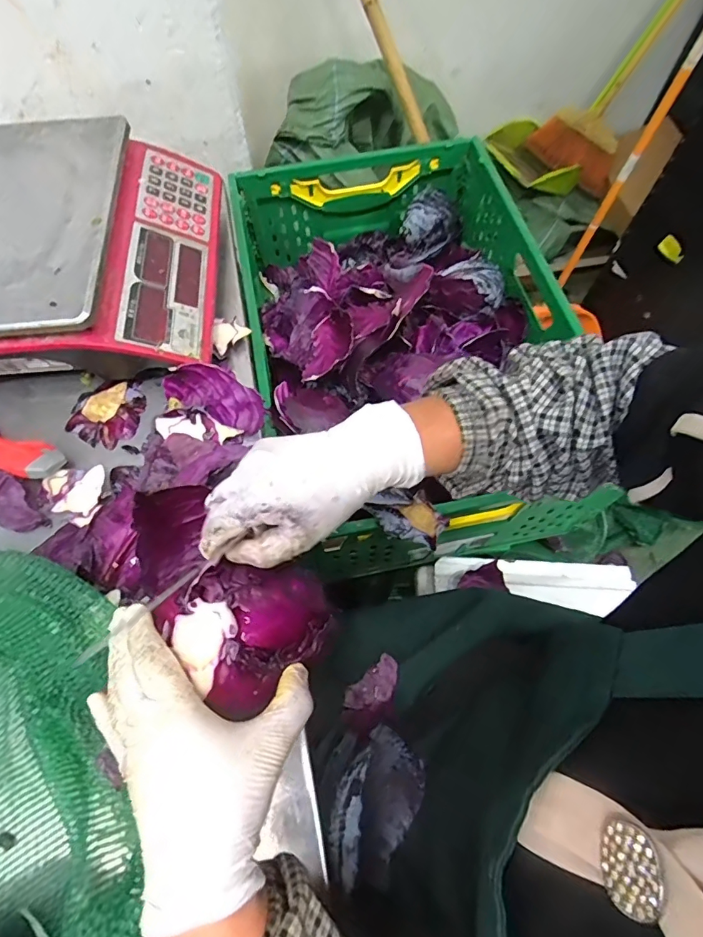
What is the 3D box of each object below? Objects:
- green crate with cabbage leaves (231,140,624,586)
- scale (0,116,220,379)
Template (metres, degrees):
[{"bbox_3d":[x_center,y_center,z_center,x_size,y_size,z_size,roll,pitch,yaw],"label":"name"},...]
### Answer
[{"bbox_3d":[0.072,-0.184,0.661,0.394,0.211,0.613,-10,66,-4],"label":"green crate with cabbage leaves"},{"bbox_3d":[-0.307,-0.228,0.498,0.297,0.114,0.287,-4,65,-1],"label":"scale"}]

